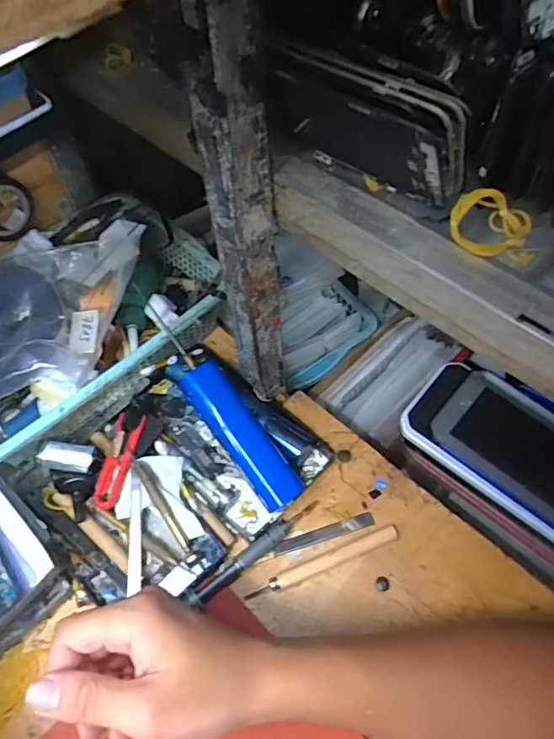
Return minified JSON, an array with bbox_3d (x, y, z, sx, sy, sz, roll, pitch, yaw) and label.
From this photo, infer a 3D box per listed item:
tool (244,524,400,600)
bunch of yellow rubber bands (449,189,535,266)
[{"bbox_3d":[0.037,0.150,0.416,0.127,0.009,0.012,-19,59,-9],"label":"tool"},{"bbox_3d":[0.114,-0.077,0.277,0.044,0.022,0.031,18,61,14],"label":"bunch of yellow rubber bands"}]

